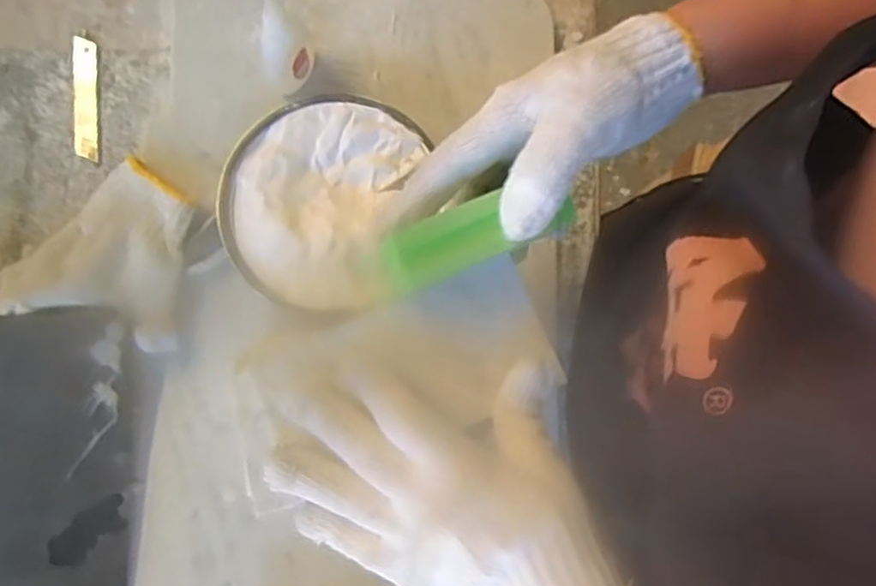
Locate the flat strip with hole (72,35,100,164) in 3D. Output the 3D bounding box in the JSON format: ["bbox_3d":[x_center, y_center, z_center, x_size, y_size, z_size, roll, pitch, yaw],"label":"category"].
[{"bbox_3d":[-0.264,-0.146,0.502,0.018,0.004,0.097,-6,79,-7],"label":"flat strip with hole"}]

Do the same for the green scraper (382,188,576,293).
[{"bbox_3d":[0.019,-0.029,0.323,0.093,0.006,0.031,-18,80,-4],"label":"green scraper"}]

